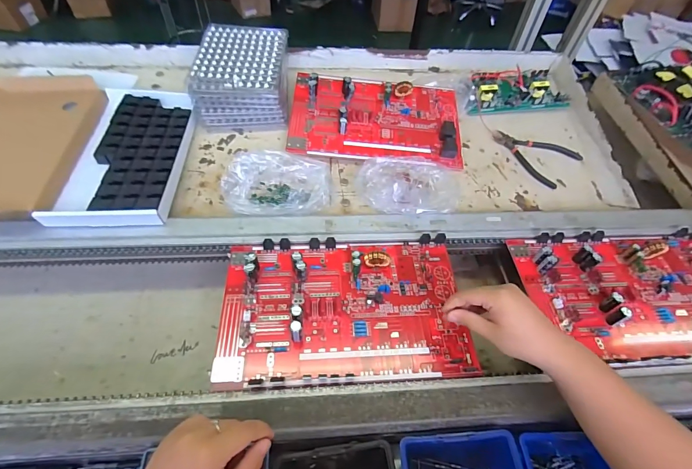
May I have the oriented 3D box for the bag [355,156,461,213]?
[{"bbox_3d":[0.102,-0.082,0.569,0.162,0.063,0.127,-12,51,-12],"label":"bag"}]

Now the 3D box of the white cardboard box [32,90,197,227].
[{"bbox_3d":[-0.354,-0.146,0.580,0.170,0.037,0.312,-2,50,-4],"label":"white cardboard box"}]

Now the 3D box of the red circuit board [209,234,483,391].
[{"bbox_3d":[-0.003,0.086,0.456,0.314,0.041,0.196,-2,50,-4],"label":"red circuit board"}]

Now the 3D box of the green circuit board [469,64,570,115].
[{"bbox_3d":[0.358,-0.305,0.732,0.247,0.048,0.100,-10,51,-11],"label":"green circuit board"}]

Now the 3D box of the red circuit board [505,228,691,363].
[{"bbox_3d":[0.413,0.077,0.490,0.317,0.036,0.196,-2,50,-4],"label":"red circuit board"}]

